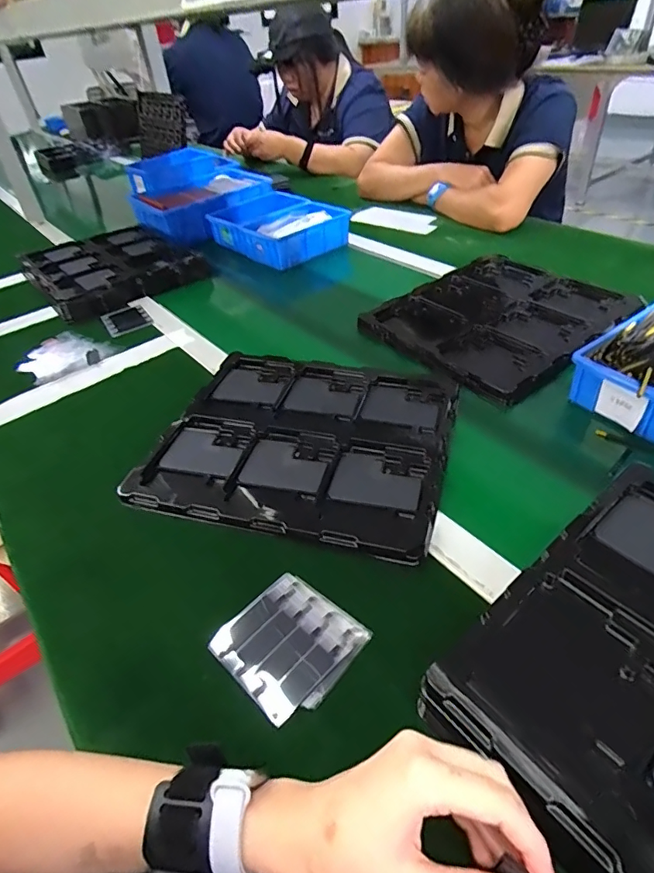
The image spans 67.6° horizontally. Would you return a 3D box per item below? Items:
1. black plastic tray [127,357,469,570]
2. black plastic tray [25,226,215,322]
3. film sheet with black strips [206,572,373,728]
[{"bbox_3d":[-0.025,0.002,0.560,0.314,0.021,0.273,11,43,15],"label":"black plastic tray"},{"bbox_3d":[-0.410,-0.329,0.929,0.271,0.046,0.277,-32,47,-25],"label":"black plastic tray"},{"bbox_3d":[-0.030,0.160,0.383,0.094,0.005,0.093,30,54,35],"label":"film sheet with black strips"}]

